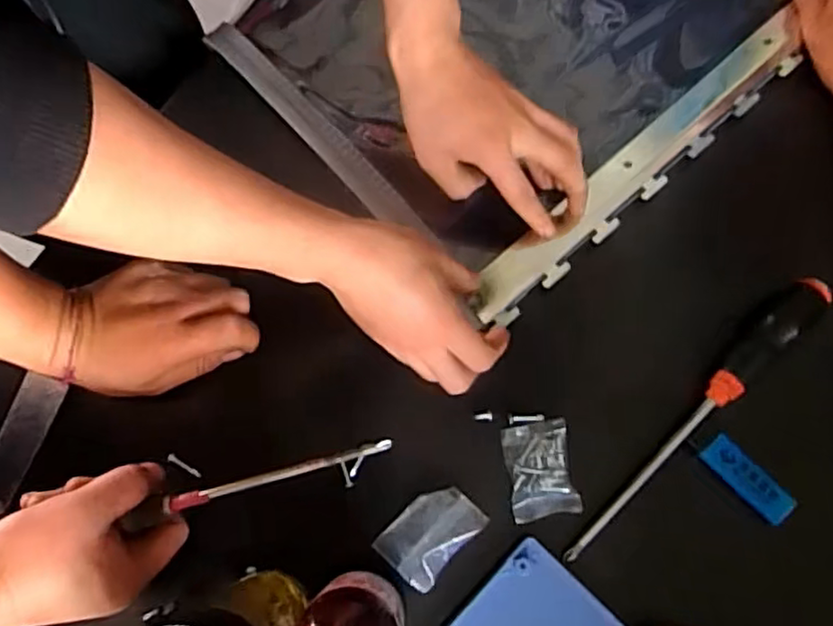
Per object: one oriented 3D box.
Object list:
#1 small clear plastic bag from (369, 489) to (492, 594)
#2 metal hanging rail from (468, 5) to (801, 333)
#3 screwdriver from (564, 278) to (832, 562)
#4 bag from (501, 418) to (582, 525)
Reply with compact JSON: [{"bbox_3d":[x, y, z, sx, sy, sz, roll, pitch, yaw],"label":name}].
[{"bbox_3d":[0.009,0.146,0.429,0.044,0.010,0.066,44,80,9],"label":"small clear plastic bag"},{"bbox_3d":[0.220,-0.152,0.491,0.466,0.015,0.040,-41,80,-9],"label":"metal hanging rail"},{"bbox_3d":[0.184,0.066,0.429,0.245,0.026,0.027,-43,80,-9],"label":"screwdriver"},{"bbox_3d":[0.083,0.104,0.433,0.044,0.009,0.061,-8,77,-2],"label":"bag"}]

